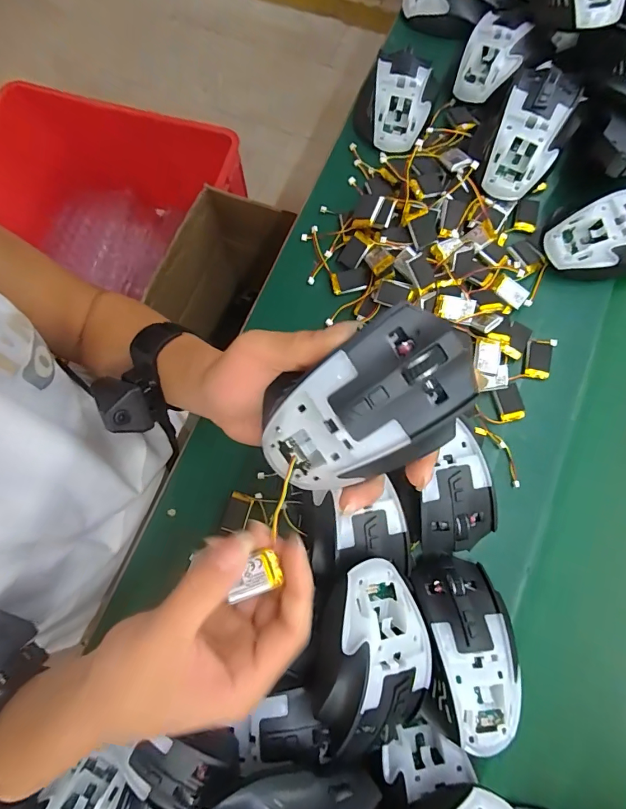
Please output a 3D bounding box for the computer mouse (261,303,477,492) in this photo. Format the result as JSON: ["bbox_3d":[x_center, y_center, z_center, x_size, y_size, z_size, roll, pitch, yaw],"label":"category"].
[{"bbox_3d":[0.021,0.002,0.205,0.112,0.039,0.062,-29,95,19],"label":"computer mouse"}]

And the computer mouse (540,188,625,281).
[{"bbox_3d":[0.266,-0.151,0.370,0.108,0.037,0.070,-8,77,-1],"label":"computer mouse"}]

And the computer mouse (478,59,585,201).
[{"bbox_3d":[0.194,-0.250,0.366,0.069,0.041,0.130,28,79,7],"label":"computer mouse"}]

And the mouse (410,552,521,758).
[{"bbox_3d":[0.103,0.171,0.292,0.067,0.054,0.116,1,77,1],"label":"mouse"}]

